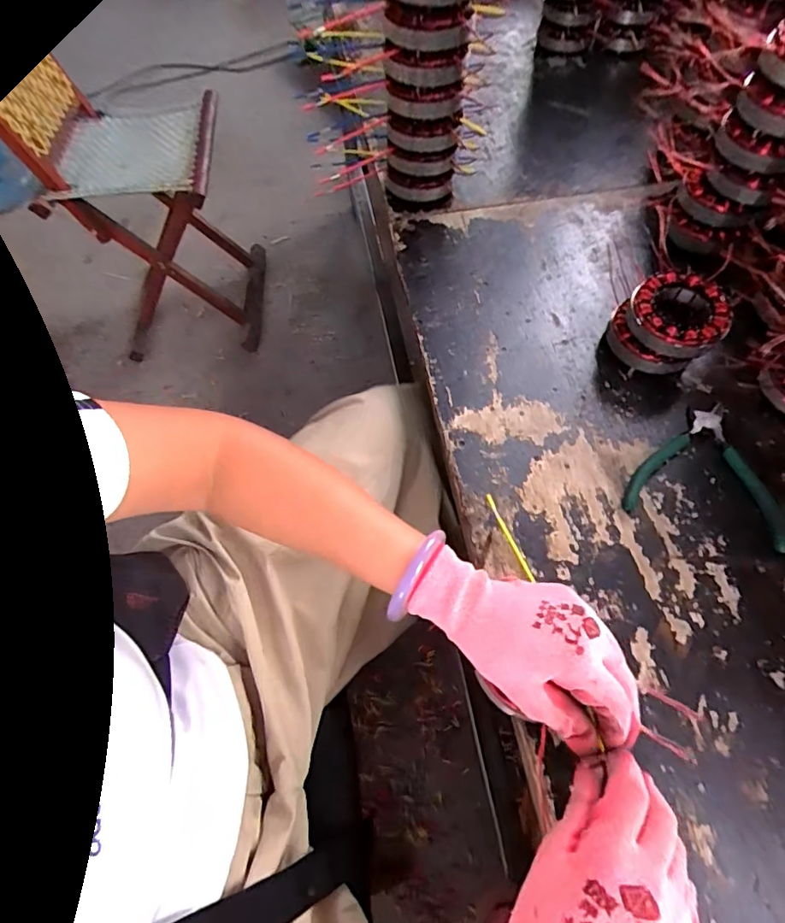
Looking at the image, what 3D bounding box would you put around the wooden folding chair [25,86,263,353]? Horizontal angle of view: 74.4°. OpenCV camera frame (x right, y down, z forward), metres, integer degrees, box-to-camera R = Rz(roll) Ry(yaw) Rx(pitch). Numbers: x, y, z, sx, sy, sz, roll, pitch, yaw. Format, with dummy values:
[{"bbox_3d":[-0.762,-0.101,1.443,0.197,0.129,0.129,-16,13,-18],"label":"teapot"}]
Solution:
[{"bbox_3d":[-0.535,-0.554,1.264,0.326,0.450,0.366,-5,60,1],"label":"wooden folding chair"}]

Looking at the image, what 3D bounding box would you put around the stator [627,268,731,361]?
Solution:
[{"bbox_3d":[0.272,-0.141,0.492,0.084,0.030,0.085,-2,60,3],"label":"stator"}]

